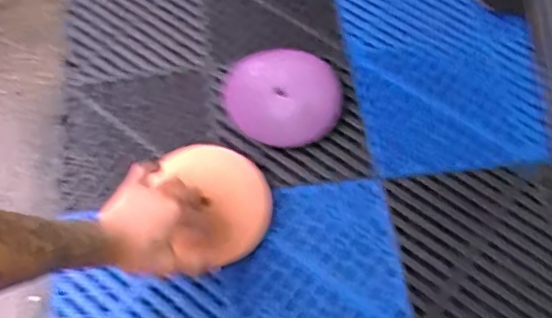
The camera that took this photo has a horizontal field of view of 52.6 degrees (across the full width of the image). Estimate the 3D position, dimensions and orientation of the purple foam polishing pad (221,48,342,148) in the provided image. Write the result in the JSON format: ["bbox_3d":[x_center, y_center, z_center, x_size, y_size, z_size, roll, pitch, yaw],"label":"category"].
[{"bbox_3d":[0.009,-0.085,0.734,0.147,0.046,0.125,5,63,5],"label":"purple foam polishing pad"}]

